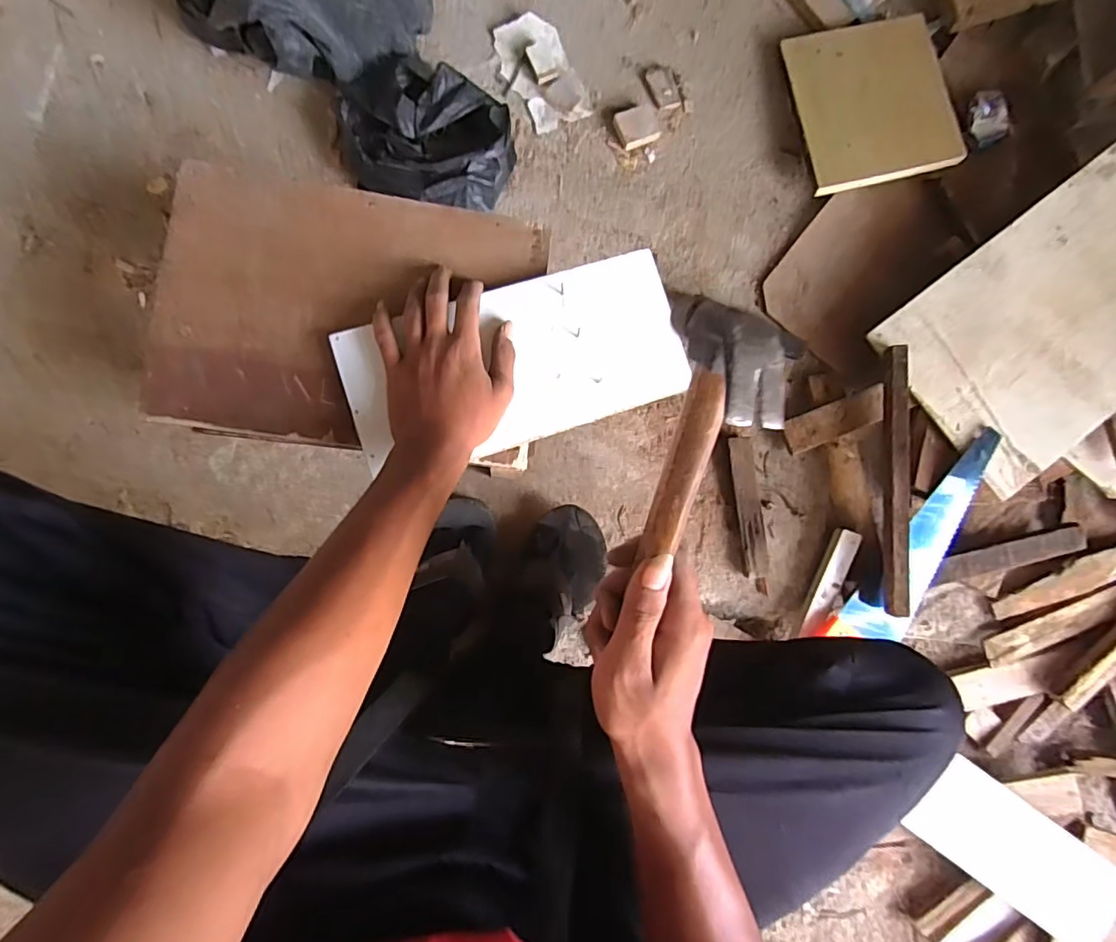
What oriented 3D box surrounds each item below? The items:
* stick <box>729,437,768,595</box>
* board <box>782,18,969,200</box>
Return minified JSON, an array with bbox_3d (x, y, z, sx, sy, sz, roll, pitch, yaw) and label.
[{"bbox_3d":[0.249,0.057,0.724,0.029,0.025,0.200,-7,88,-8],"label":"stick"},{"bbox_3d":[0.423,-0.499,0.752,0.195,0.011,0.228,-11,81,4],"label":"board"}]

